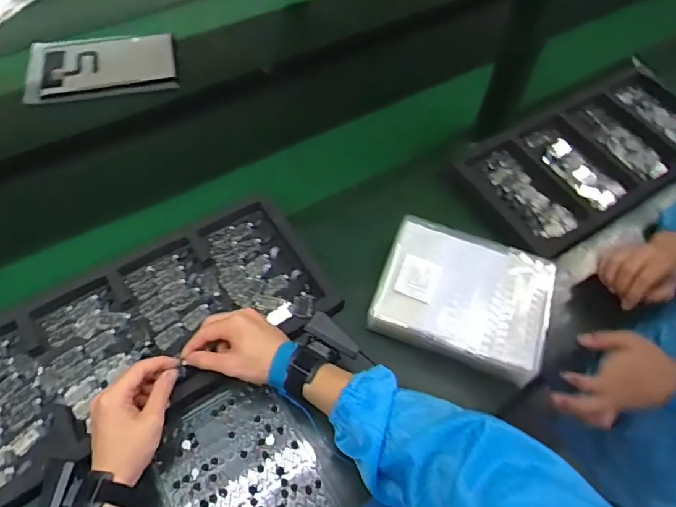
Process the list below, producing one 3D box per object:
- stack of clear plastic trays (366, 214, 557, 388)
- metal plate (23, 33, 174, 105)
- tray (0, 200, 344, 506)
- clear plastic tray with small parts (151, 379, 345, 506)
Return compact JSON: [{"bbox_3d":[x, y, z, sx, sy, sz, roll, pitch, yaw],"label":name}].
[{"bbox_3d":[0.174,0.053,0.668,0.221,0.055,0.184,18,58,9],"label":"stack of clear plastic trays"},{"bbox_3d":[-0.461,-0.371,0.960,0.283,0.023,0.173,-5,57,-6],"label":"metal plate"},{"bbox_3d":[-0.254,0.104,0.627,0.479,0.035,0.224,-29,62,-18],"label":"tray"},{"bbox_3d":[-0.105,0.265,0.566,0.172,0.012,0.221,-27,62,-19],"label":"clear plastic tray with small parts"}]

